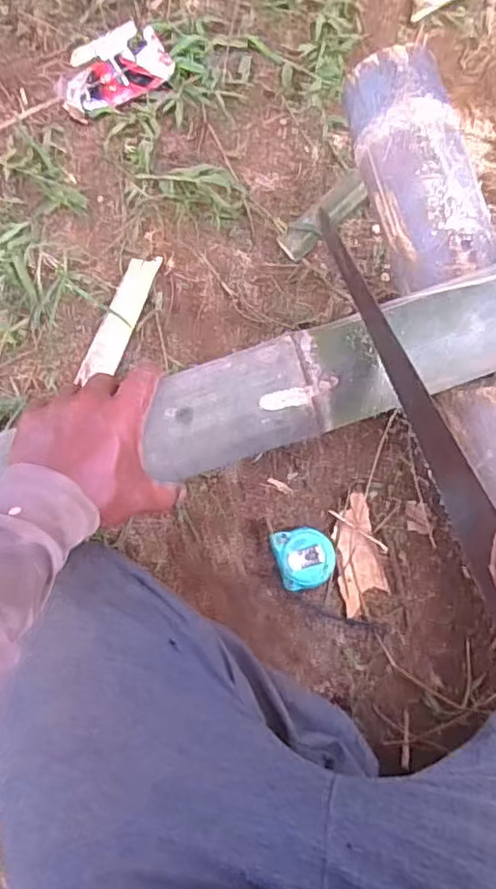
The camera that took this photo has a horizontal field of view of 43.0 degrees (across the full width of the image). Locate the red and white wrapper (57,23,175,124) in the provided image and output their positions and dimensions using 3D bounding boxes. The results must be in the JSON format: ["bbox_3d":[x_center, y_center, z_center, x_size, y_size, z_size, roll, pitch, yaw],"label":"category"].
[{"bbox_3d":[-0.171,-0.466,0.783,0.141,0.014,0.117,-30,76,-7],"label":"red and white wrapper"}]

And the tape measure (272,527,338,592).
[{"bbox_3d":[0.057,0.112,0.623,0.058,0.030,0.057,-15,75,-3],"label":"tape measure"}]

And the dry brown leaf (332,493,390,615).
[{"bbox_3d":[0.109,0.111,0.636,0.048,0.011,0.113,-14,75,-3],"label":"dry brown leaf"}]

